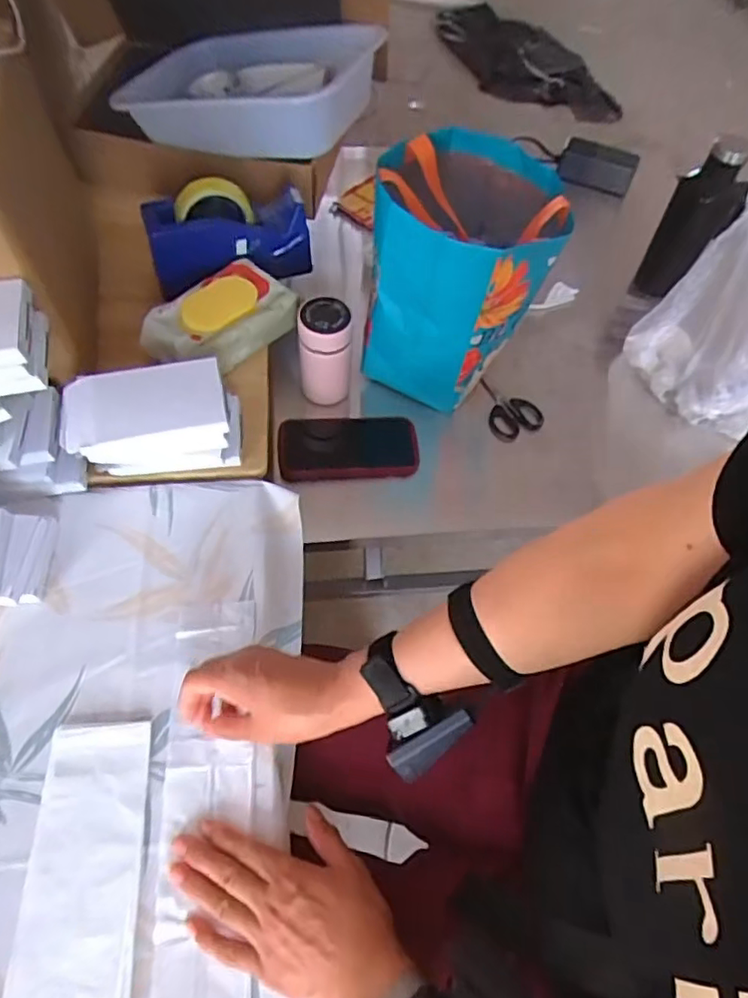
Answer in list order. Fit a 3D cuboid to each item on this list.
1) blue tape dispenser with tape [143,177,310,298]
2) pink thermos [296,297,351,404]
[{"bbox_3d":[-0.186,-0.347,0.775,0.202,0.112,0.061,-10,60,-9],"label":"blue tape dispenser with tape"},{"bbox_3d":[-0.059,-0.179,0.741,0.060,0.128,0.053,4,59,-1],"label":"pink thermos"}]

